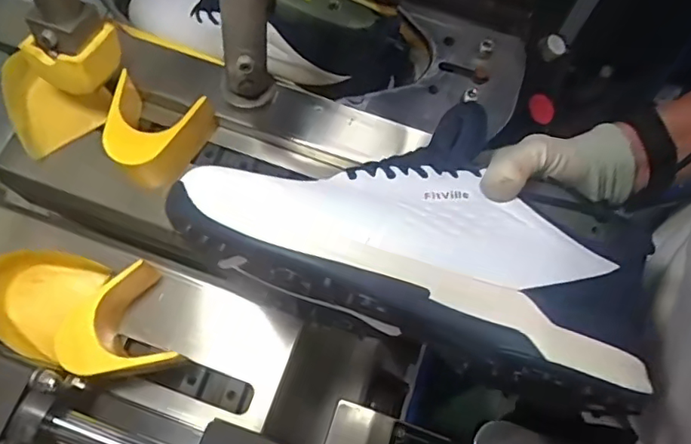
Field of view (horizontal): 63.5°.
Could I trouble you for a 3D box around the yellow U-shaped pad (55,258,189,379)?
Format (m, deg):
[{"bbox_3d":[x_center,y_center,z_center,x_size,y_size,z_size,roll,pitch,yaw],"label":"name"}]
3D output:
[{"bbox_3d":[-0.201,0.091,0.488,0.087,0.057,0.095,-18,73,-8],"label":"yellow U-shaped pad"}]

